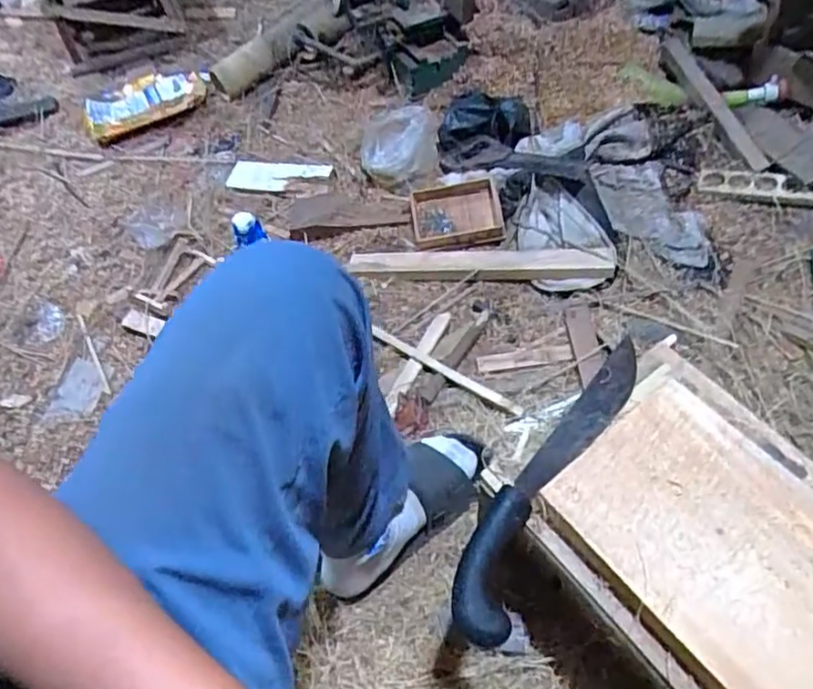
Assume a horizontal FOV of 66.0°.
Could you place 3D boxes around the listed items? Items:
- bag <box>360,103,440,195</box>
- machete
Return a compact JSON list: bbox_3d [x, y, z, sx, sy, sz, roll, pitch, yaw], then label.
[{"bbox_3d":[-0.015,-0.406,1.242,0.153,0.075,0.204,-3,53,4],"label":"bag"},{"bbox_3d":[0.142,0.125,0.618,0.062,0.033,0.343,25,59,22],"label":"machete"}]

